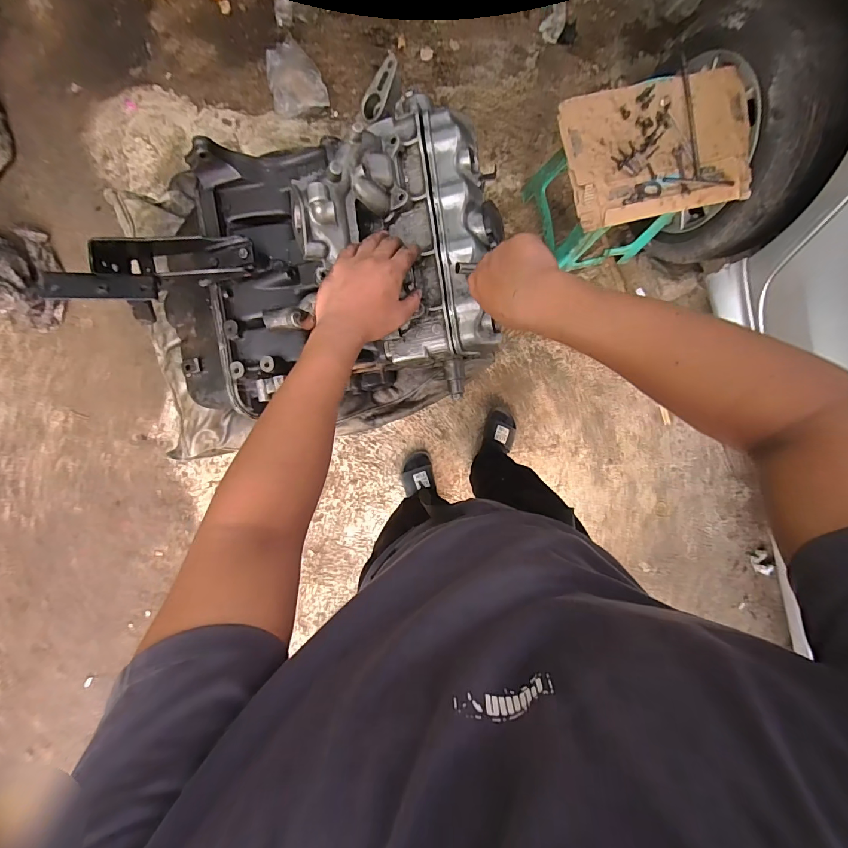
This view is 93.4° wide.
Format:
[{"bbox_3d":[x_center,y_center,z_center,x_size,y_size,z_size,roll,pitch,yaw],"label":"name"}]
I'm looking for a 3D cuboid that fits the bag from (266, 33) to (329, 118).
[{"bbox_3d":[-0.406,-1.050,1.204,0.164,0.076,0.223,-29,94,-6],"label":"bag"}]

